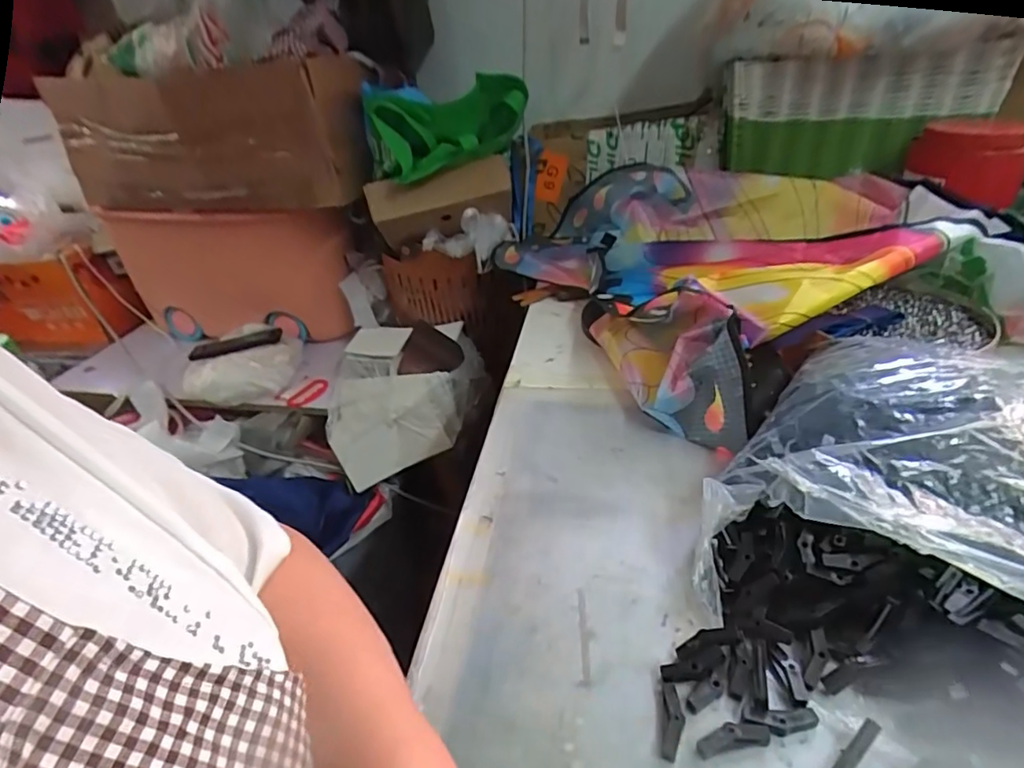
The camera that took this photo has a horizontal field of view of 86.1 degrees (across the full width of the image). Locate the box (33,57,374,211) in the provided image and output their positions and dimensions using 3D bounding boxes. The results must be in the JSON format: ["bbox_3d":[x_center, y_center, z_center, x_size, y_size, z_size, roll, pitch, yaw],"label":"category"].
[{"bbox_3d":[-0.507,-0.414,0.920,0.535,0.192,0.188,9,37,22],"label":"box"}]

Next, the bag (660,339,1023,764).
[{"bbox_3d":[0.256,0.090,0.356,0.221,0.117,0.319,19,41,33],"label":"bag"}]

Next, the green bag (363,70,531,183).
[{"bbox_3d":[-0.101,-0.394,0.841,0.242,0.123,0.153,-11,34,-7],"label":"green bag"}]

